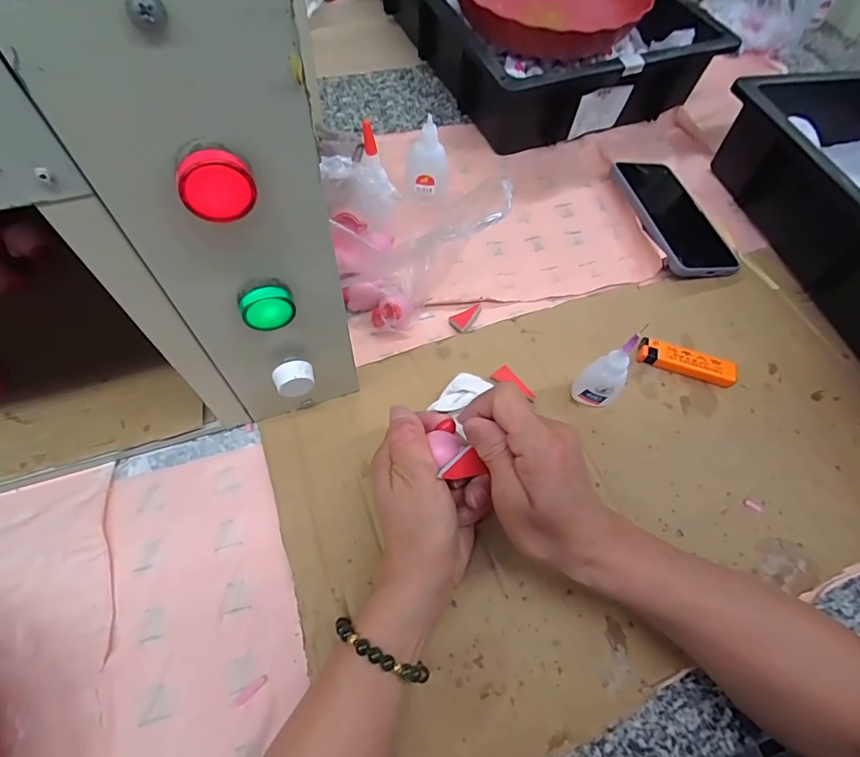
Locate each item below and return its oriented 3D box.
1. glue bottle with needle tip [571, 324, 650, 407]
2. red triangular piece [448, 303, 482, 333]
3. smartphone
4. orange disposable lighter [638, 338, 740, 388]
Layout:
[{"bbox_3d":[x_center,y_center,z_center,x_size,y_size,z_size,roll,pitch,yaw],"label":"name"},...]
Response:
[{"bbox_3d":[0.139,-0.006,0.354,0.033,0.084,0.028,40,66,17],"label":"glue bottle with needle tip"},{"bbox_3d":[0.031,-0.057,0.416,0.019,0.004,0.036,30,64,13],"label":"red triangular piece"},{"bbox_3d":[0.254,-0.171,0.487,0.082,0.018,0.168,-2,58,-18],"label":"smartphone"},{"bbox_3d":[0.222,-0.014,0.398,0.080,0.015,0.022,18,62,7],"label":"orange disposable lighter"}]

